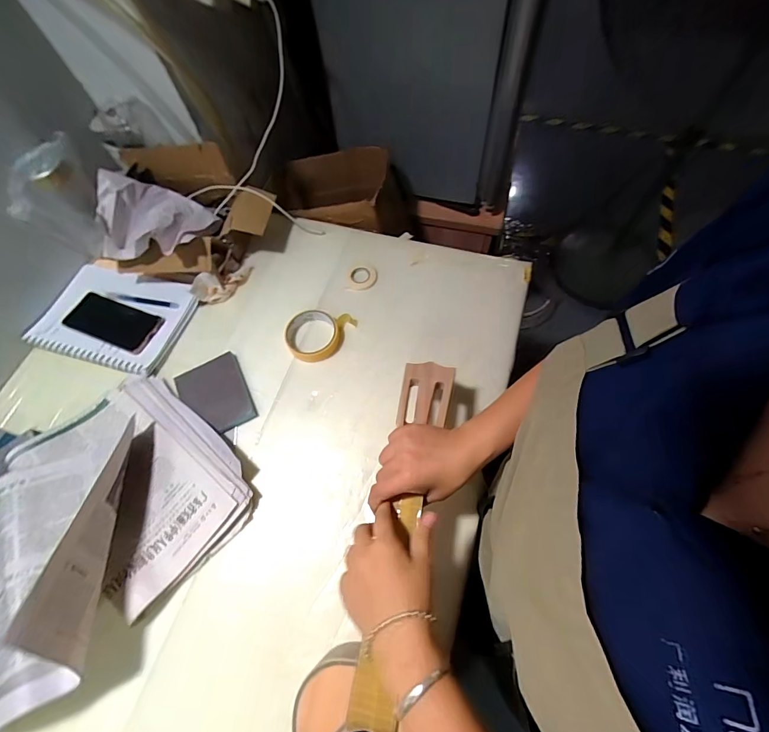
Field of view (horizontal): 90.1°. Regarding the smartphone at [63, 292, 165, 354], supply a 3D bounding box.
[{"bbox_3d":[-0.456,-0.076,0.646,0.168,0.006,0.072,19,68,12],"label":"smartphone"}]

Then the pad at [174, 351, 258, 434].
[{"bbox_3d":[-0.255,0.045,0.582,0.094,0.008,0.117,-29,67,-9],"label":"pad"}]

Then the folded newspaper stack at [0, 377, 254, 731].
[{"bbox_3d":[-0.409,0.210,0.450,0.291,0.140,0.426,36,72,18],"label":"folded newspaper stack"}]

